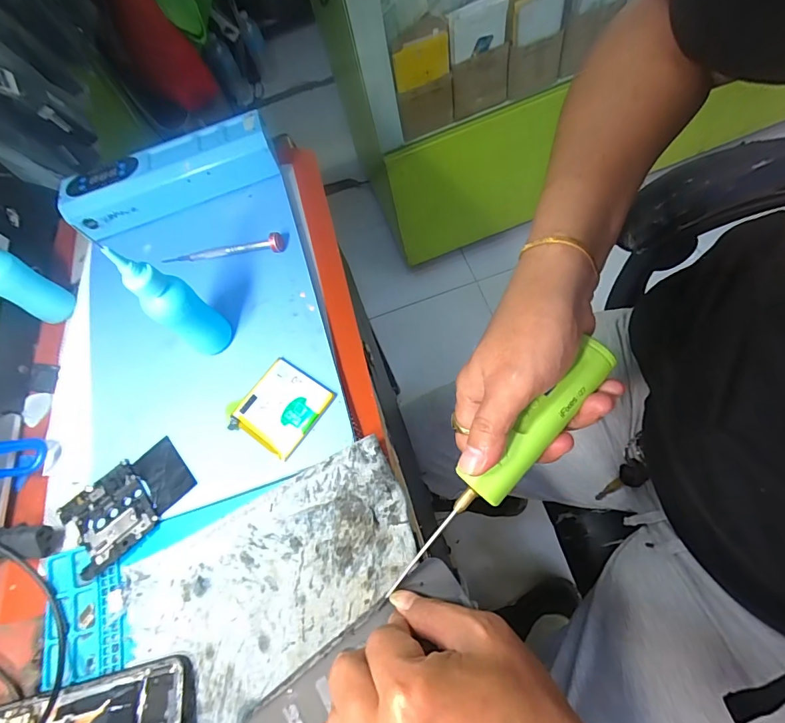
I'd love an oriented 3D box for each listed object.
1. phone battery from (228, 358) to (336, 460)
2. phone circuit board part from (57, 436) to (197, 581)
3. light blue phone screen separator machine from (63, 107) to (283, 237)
[{"bbox_3d":[-0.086,0.035,0.327,0.061,0.004,0.063,29,73,20],"label":"phone battery"},{"bbox_3d":[-0.198,0.102,0.317,0.089,0.008,0.064,-43,66,-10],"label":"phone circuit board part"},{"bbox_3d":[-0.217,-0.181,0.414,0.205,0.049,0.057,-25,64,-1],"label":"light blue phone screen separator machine"}]

